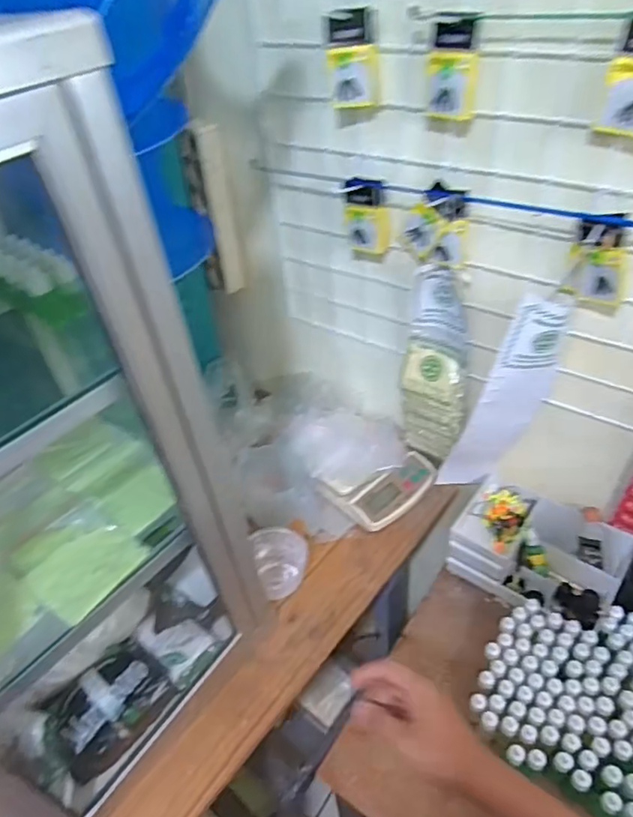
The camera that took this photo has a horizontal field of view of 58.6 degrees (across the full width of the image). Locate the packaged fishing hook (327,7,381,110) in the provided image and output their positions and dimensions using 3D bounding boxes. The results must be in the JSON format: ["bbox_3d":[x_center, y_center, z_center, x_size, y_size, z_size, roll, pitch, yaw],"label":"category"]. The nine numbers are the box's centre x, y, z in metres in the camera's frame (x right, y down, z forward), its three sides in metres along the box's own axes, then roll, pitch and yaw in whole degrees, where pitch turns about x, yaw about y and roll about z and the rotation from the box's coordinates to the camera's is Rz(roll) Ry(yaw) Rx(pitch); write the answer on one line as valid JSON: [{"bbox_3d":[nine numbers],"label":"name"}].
[{"bbox_3d":[0.043,-0.390,0.633,0.057,0.094,0.005,-2,41,4],"label":"packaged fishing hook"}]

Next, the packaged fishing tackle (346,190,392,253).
[{"bbox_3d":[0.067,-0.251,0.749,0.051,0.089,0.033,13,46,31],"label":"packaged fishing tackle"}]

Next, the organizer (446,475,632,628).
[{"bbox_3d":[0.331,0.216,0.849,0.228,0.093,0.146,24,49,29],"label":"organizer"}]

